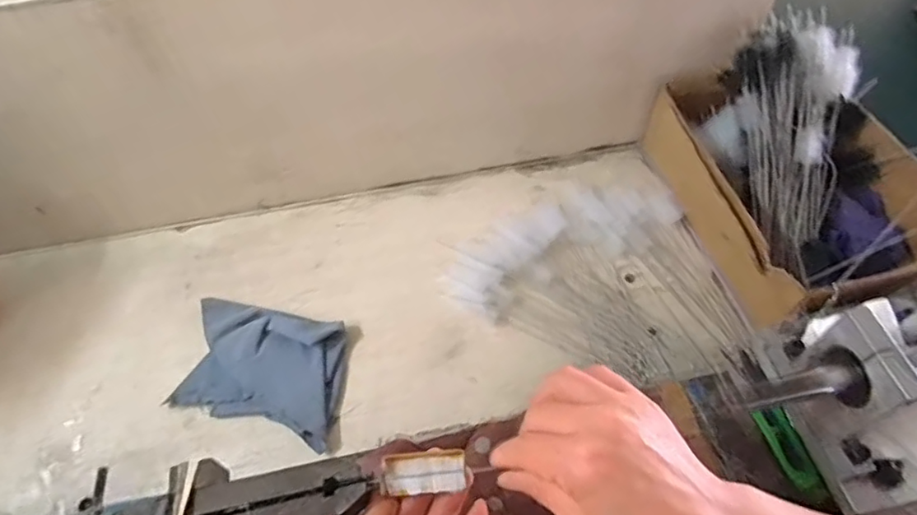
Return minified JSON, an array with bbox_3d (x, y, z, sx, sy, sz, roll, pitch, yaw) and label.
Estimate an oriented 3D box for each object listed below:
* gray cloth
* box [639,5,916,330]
[{"bbox_3d":[-0.181,0.099,0.528,0.161,0.024,0.108,13,56,10],"label":"gray cloth"},{"bbox_3d":[0.332,-0.085,0.554,0.188,0.136,0.280,-13,56,-8],"label":"box"}]

